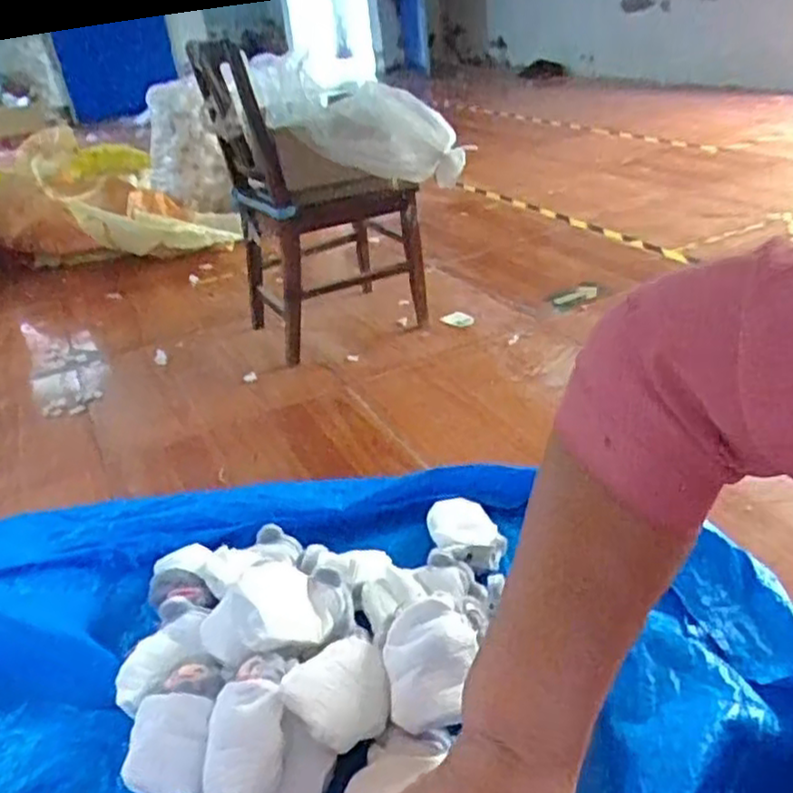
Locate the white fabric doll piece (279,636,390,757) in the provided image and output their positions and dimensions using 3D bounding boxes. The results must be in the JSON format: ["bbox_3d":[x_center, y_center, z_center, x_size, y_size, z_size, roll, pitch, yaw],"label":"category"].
[{"bbox_3d":[-0.072,0.368,0.909,0.131,0.052,0.120,-5,30,3],"label":"white fabric doll piece"}]

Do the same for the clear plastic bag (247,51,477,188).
[{"bbox_3d":[-0.134,-0.624,1.609,0.564,0.203,0.220,32,46,30],"label":"clear plastic bag"}]

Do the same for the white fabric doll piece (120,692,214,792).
[{"bbox_3d":[-0.289,0.448,0.930,0.101,0.097,0.103,-4,30,5],"label":"white fabric doll piece"}]

